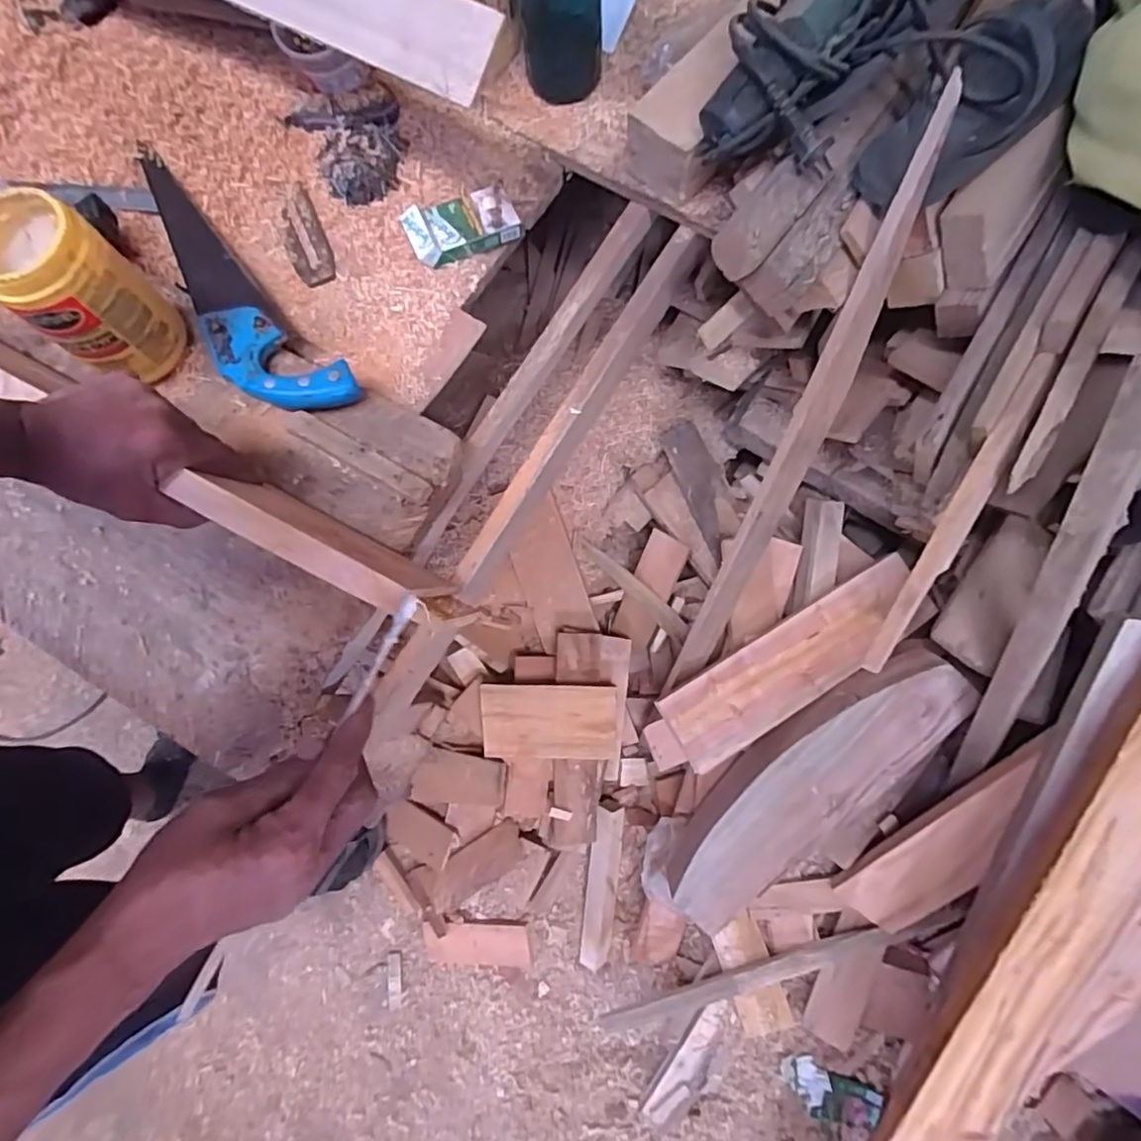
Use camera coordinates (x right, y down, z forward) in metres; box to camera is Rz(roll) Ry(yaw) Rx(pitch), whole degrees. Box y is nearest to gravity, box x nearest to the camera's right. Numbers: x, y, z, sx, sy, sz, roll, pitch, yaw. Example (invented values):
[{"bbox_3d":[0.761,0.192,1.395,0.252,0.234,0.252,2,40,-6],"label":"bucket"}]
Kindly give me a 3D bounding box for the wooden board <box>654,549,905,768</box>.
[{"bbox_3d":[0.338,0.133,0.878,0.433,0.031,0.117,-30,76,-10],"label":"wooden board"}]

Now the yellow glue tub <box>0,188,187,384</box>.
[{"bbox_3d":[-0.426,-0.242,0.521,0.096,0.130,0.092,0,73,-1],"label":"yellow glue tub"}]

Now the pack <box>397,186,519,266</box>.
[{"bbox_3d":[-0.118,-0.370,0.640,0.114,0.027,0.057,-25,75,-9],"label":"pack"}]

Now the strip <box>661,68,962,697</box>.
[{"bbox_3d":[0.240,-0.101,0.698,0.034,0.719,0.026,17,39,4],"label":"strip"}]

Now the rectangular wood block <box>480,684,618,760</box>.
[{"bbox_3d":[-0.033,0.241,0.945,0.212,0.034,0.112,0,73,-1],"label":"rectangular wood block"}]

